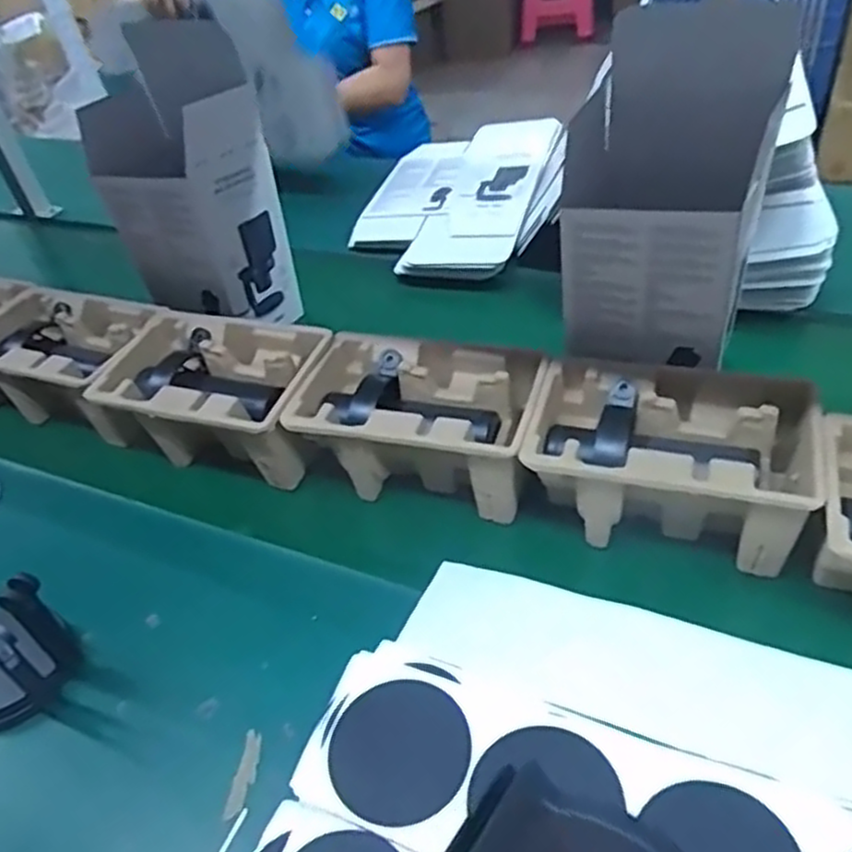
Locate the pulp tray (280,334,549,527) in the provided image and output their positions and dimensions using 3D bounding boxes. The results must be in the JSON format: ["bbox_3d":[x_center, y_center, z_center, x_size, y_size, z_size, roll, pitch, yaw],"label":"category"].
[{"bbox_3d":[-0.003,0.004,0.710,0.224,0.112,0.141,8,44,17],"label":"pulp tray"}]

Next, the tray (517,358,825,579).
[{"bbox_3d":[0.208,0.034,0.637,0.228,0.112,0.154,10,45,19],"label":"tray"}]

